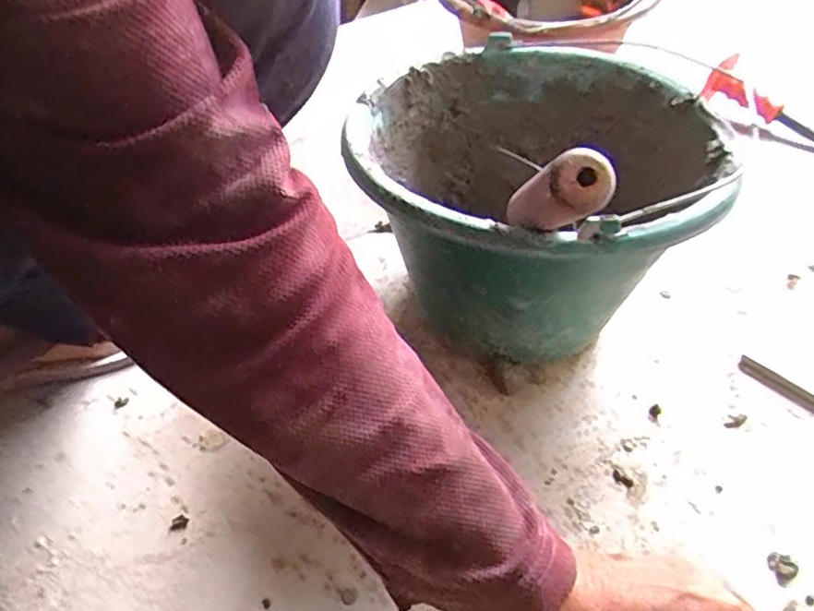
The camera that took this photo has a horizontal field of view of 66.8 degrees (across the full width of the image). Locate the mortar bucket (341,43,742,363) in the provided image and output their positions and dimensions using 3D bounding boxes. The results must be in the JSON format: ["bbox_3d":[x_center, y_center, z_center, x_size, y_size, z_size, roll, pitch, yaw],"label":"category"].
[{"bbox_3d":[0.097,-0.070,0.510,0.249,0.187,0.276,8,44,8],"label":"mortar bucket"}]

